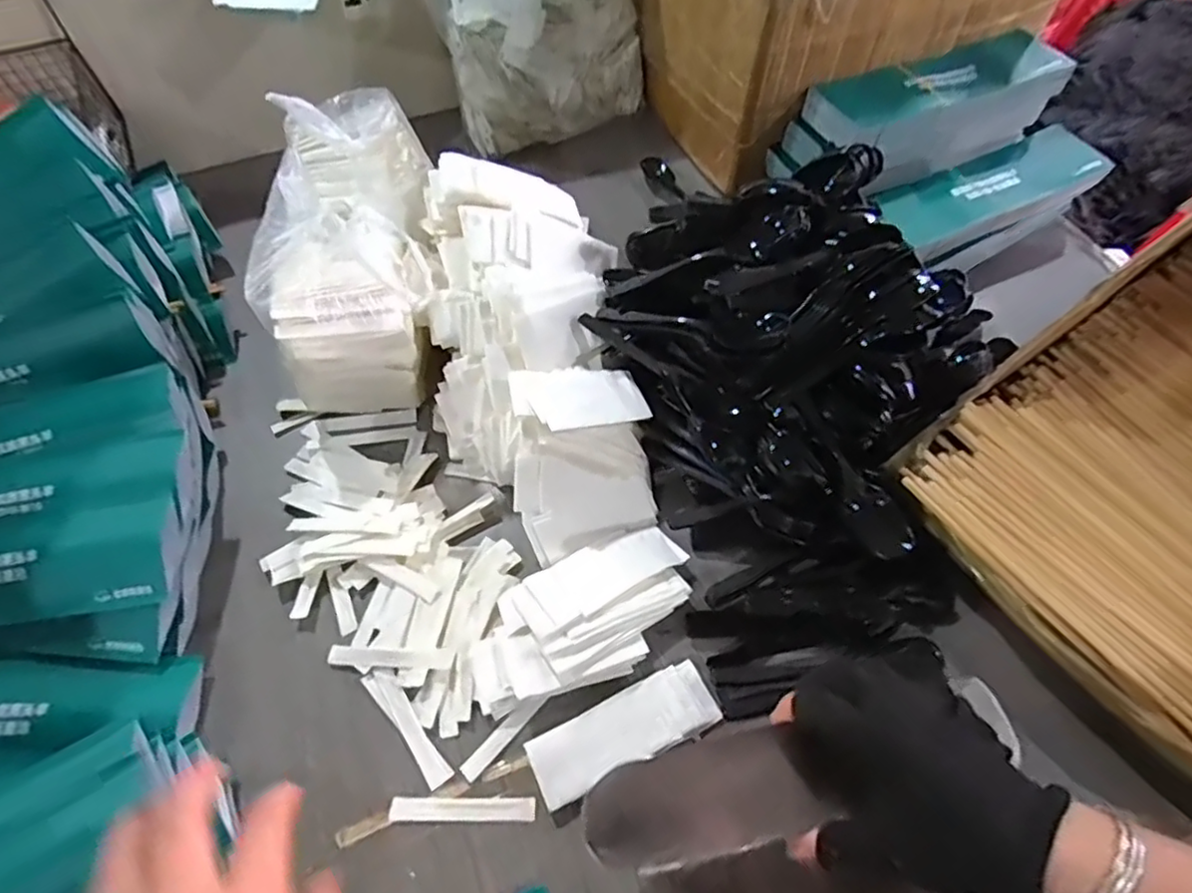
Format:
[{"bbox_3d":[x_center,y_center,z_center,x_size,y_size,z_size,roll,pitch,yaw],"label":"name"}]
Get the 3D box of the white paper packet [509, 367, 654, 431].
[{"bbox_3d":[-0.011,-0.037,0.486,0.103,0.009,0.056,-5,57,-28],"label":"white paper packet"}]

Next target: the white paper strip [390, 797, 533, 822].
[{"bbox_3d":[-0.085,0.233,0.415,0.092,0.004,0.013,0,58,-1],"label":"white paper strip"}]

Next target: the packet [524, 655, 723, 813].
[{"bbox_3d":[0.019,0.190,0.434,0.128,0.010,0.044,-23,61,-14],"label":"packet"}]

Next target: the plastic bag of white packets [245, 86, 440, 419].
[{"bbox_3d":[-0.205,-0.182,0.566,0.125,0.156,0.266,-8,59,-6],"label":"plastic bag of white packets"}]

